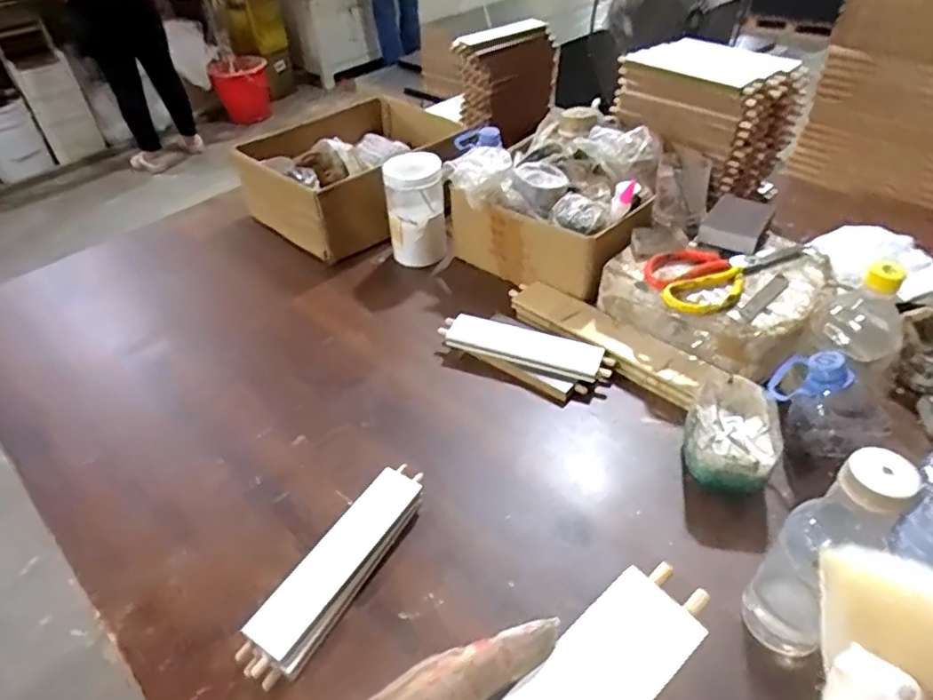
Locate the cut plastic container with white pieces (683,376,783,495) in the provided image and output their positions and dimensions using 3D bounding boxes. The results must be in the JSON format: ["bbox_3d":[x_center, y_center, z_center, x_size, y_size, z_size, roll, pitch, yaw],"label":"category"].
[{"bbox_3d":[0.266,0.093,0.602,0.086,0.067,0.111,15,46,20],"label":"cut plastic container with white pieces"}]

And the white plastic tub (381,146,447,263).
[{"bbox_3d":[-0.075,-0.212,0.900,0.085,0.148,0.093,-3,43,2],"label":"white plastic tub"}]

